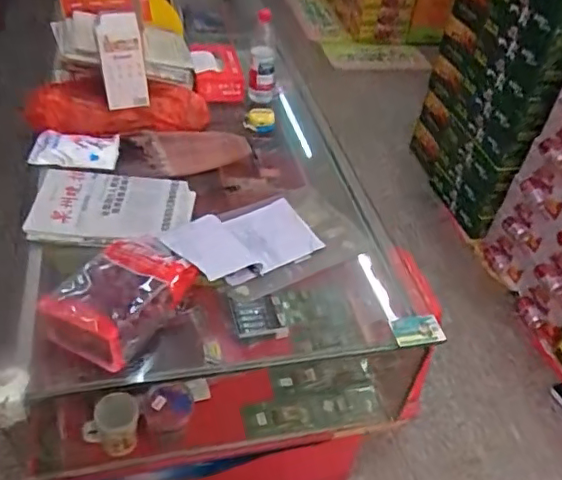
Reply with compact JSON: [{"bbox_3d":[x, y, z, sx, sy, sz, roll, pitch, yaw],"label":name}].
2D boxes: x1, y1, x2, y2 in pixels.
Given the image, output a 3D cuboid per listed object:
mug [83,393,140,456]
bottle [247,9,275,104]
[{"bbox_3d":[-0.287,0.312,0.944,0.087,0.094,0.066,-9,45,-18],"label":"mug"},{"bbox_3d":[-0.044,-0.461,1.413,0.065,0.207,0.079,8,42,0],"label":"bottle"}]

